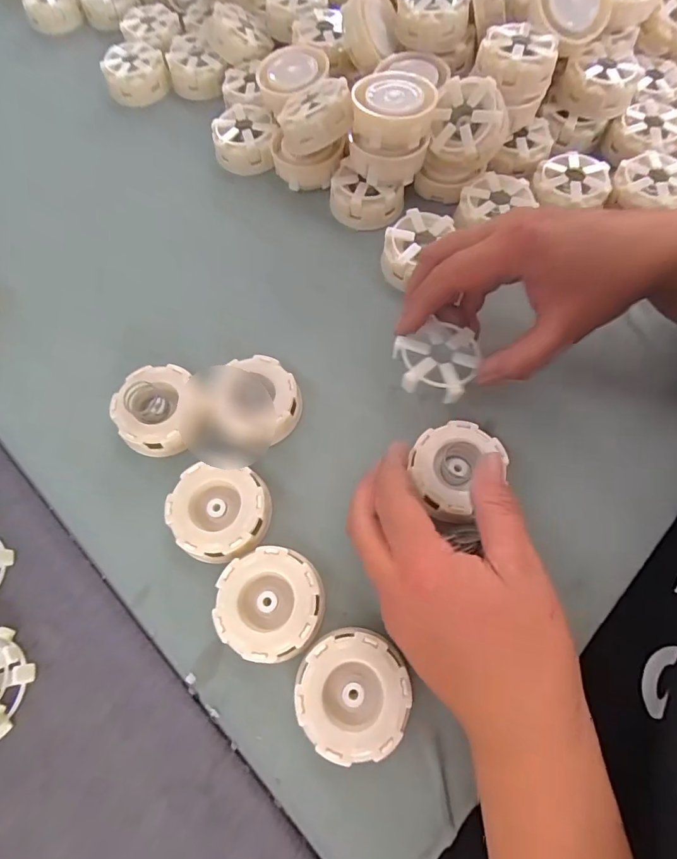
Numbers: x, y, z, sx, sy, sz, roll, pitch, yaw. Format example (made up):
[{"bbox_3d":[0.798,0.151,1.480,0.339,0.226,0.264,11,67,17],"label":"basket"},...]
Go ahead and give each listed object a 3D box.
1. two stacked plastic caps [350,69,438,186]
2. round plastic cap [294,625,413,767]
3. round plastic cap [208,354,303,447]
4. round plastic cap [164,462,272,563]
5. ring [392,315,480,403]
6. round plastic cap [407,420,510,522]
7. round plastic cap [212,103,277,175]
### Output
[{"bbox_3d":[0.043,-0.240,0.362,0.059,0.060,0.071,14,69,8],"label":"two stacked plastic caps"},{"bbox_3d":[0.008,0.142,0.246,0.058,0.018,0.061,0,67,0],"label":"round plastic cap"},{"bbox_3d":[-0.057,-0.019,0.313,0.059,0.021,0.060,0,67,0],"label":"round plastic cap"},{"bbox_3d":[-0.074,0.052,0.283,0.060,0.014,0.056,0,67,0],"label":"round plastic cap"},{"bbox_3d":[0.064,-0.048,0.297,0.054,0.010,0.057,0,67,0],"label":"ring"},{"bbox_3d":[0.073,0.024,0.292,0.052,0.018,0.060,38,72,15],"label":"round plastic cap"},{"bbox_3d":[-0.084,-0.265,0.412,0.054,0.030,0.056,0,67,0],"label":"round plastic cap"}]

